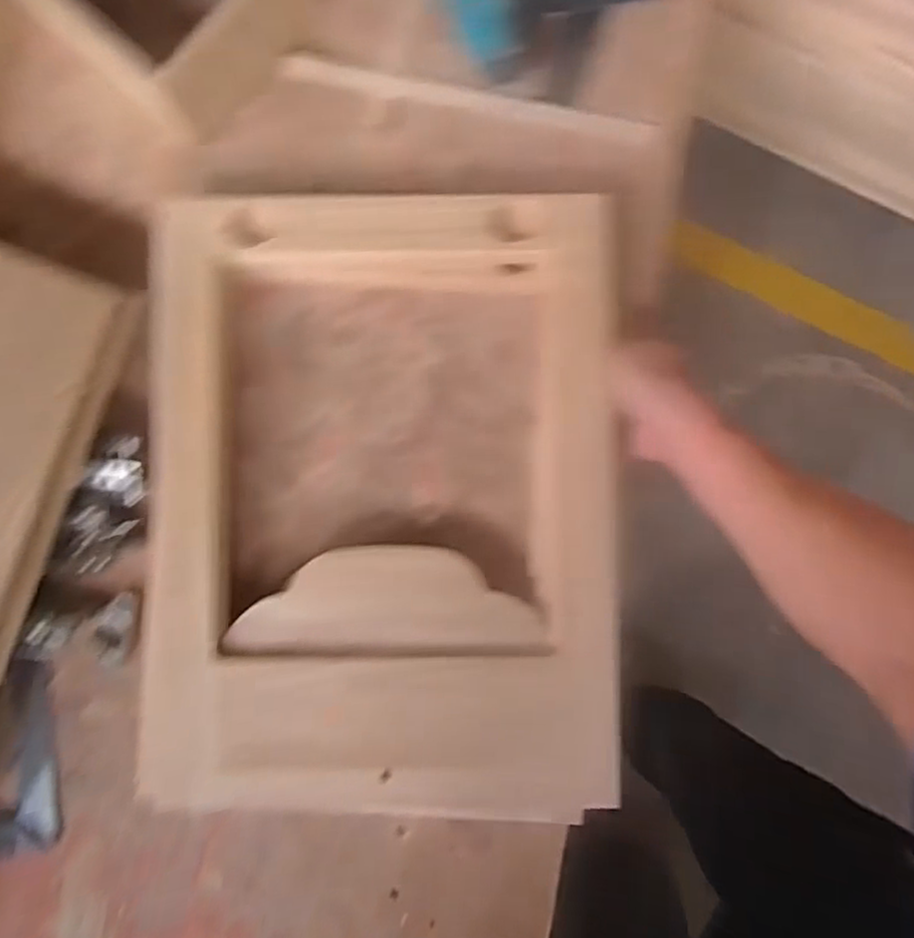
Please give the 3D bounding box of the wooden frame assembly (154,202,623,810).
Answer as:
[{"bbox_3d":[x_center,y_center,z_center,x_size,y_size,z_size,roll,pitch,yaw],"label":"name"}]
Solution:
[{"bbox_3d":[-0.060,0.024,0.574,0.366,0.037,0.483,1,88,0],"label":"wooden frame assembly"}]

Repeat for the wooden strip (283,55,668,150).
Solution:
[{"bbox_3d":[0.012,-0.305,0.595,0.318,0.014,0.021,13,77,2],"label":"wooden strip"}]

